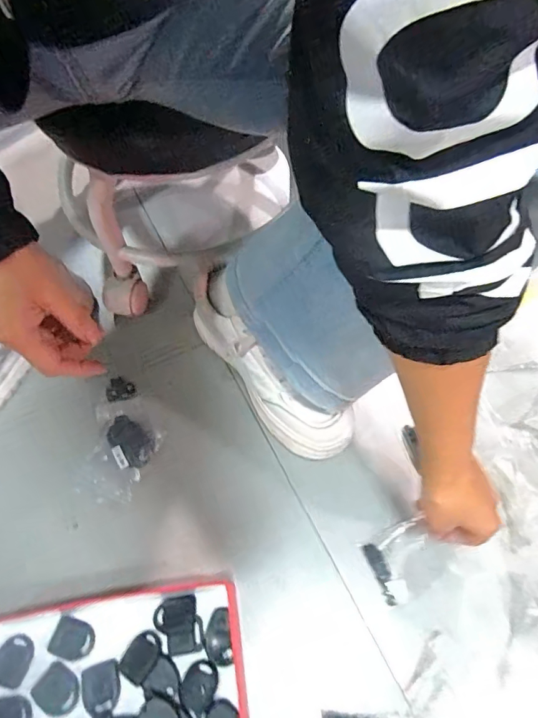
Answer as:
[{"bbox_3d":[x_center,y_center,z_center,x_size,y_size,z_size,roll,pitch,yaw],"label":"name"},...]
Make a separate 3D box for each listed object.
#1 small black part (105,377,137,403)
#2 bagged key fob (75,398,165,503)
[{"bbox_3d":[-0.175,0.036,0.544,0.033,0.004,0.032,-16,61,-7],"label":"small black part"},{"bbox_3d":[-0.162,0.097,0.508,0.080,0.013,0.111,5,61,5],"label":"bagged key fob"}]

